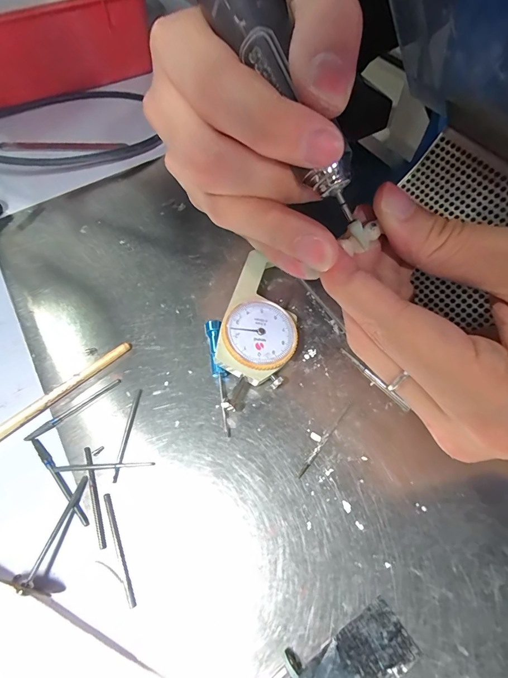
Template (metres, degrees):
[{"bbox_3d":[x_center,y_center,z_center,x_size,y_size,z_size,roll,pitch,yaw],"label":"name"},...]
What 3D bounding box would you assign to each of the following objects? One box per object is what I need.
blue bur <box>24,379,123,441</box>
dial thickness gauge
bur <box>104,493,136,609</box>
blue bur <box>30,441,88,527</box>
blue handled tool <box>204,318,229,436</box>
[{"bbox_3d":[-0.089,0.034,0.174,0.049,0.004,0.004,-34,65,-17],"label":"blue bur"},{"bbox_3d":[0.003,-0.004,0.183,0.037,0.019,0.083,13,62,9],"label":"dial thickness gauge"},{"bbox_3d":[-0.056,0.086,0.146,0.004,0.004,0.044,-23,62,-11],"label":"bur"},{"bbox_3d":[-0.088,0.063,0.158,0.004,0.004,0.048,-39,67,-19],"label":"blue bur"},{"bbox_3d":[-0.017,0.018,0.177,0.008,0.010,0.059,-10,61,-4],"label":"blue handled tool"}]

